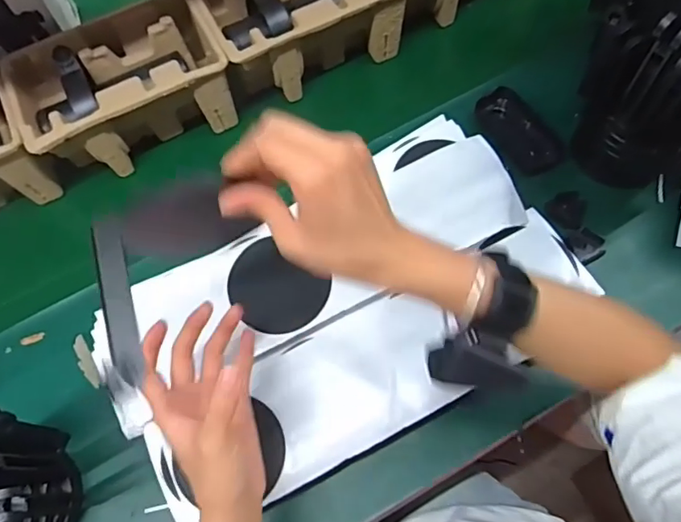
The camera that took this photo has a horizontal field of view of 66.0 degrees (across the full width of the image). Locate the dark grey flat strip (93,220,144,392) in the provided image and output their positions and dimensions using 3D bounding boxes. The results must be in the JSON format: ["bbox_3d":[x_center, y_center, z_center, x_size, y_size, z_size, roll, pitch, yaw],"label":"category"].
[{"bbox_3d":[-0.128,0.022,0.302,0.017,0.004,0.097,-4,68,-36],"label":"dark grey flat strip"}]

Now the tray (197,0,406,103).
[{"bbox_3d":[-0.045,-0.292,0.631,0.229,0.099,0.141,-23,67,-9],"label":"tray"}]

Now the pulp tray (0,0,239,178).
[{"bbox_3d":[-0.247,-0.192,0.613,0.215,0.119,0.141,-25,67,-9],"label":"pulp tray"}]

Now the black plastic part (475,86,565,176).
[{"bbox_3d":[0.203,-0.148,0.589,0.055,0.014,0.109,-27,68,-11],"label":"black plastic part"}]

